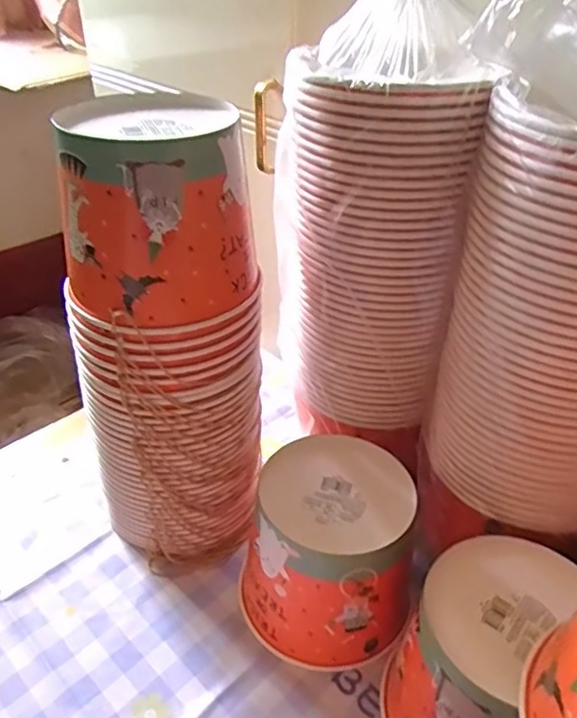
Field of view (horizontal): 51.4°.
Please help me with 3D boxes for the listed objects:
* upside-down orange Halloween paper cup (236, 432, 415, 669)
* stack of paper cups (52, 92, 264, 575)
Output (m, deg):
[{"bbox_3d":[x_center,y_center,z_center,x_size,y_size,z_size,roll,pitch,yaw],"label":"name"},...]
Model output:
[{"bbox_3d":[0.032,0.164,0.524,0.138,0.130,0.143,4,36,5],"label":"upside-down orange Halloween paper cup"},{"bbox_3d":[-0.099,-0.005,0.525,0.151,0.385,0.150,-2,36,-3],"label":"stack of paper cups"}]

